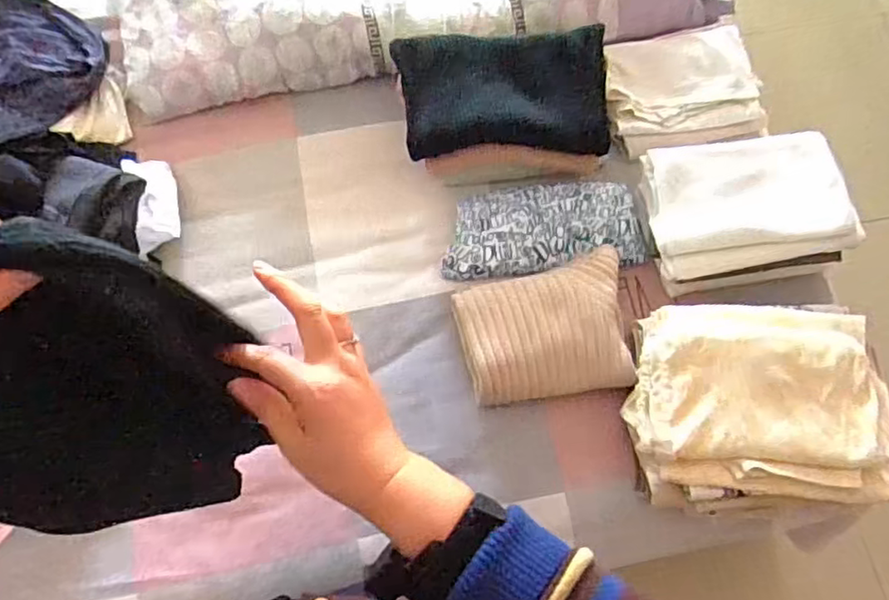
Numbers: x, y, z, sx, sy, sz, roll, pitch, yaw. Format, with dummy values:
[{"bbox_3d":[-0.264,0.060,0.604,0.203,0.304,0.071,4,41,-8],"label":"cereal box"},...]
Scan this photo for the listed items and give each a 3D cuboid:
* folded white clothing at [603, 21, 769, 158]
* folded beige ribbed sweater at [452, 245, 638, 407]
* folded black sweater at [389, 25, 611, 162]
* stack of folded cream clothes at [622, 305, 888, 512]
[{"bbox_3d":[0.366,-0.331,1.032,0.221,0.095,0.200,-12,72,-5],"label":"folded white clothing"},{"bbox_3d":[0.136,0.033,0.884,0.227,0.036,0.196,-6,71,-4],"label":"folded beige ribbed sweater"},{"bbox_3d":[0.084,-0.294,0.930,0.290,0.032,0.169,-4,104,2],"label":"folded black sweater"},{"bbox_3d":[0.395,0.128,0.827,0.303,0.092,0.255,-3,71,-2],"label":"stack of folded cream clothes"}]

